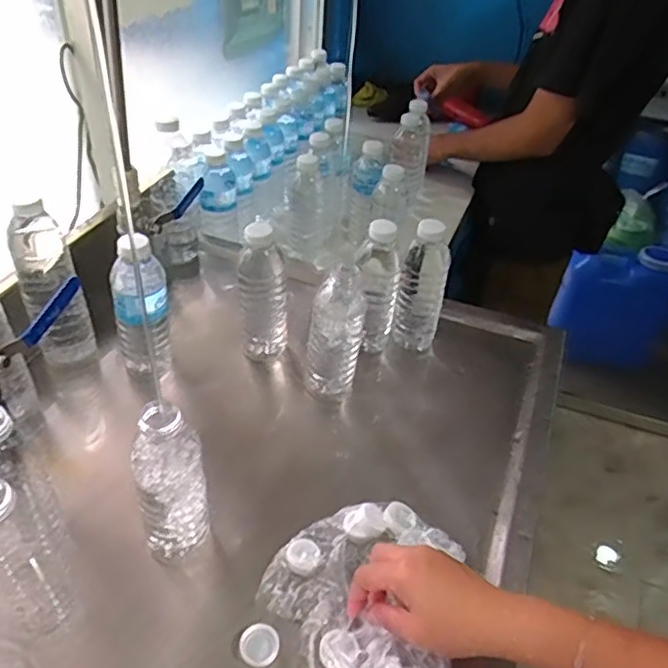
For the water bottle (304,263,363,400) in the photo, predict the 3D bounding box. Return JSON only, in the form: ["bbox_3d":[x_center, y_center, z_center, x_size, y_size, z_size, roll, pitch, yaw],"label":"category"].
[{"bbox_3d":[0.000,-0.003,0.698,0.060,0.178,0.055,4,40,0],"label":"water bottle"}]

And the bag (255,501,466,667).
[{"bbox_3d":[0.036,0.229,0.536,0.174,0.033,0.181,-15,44,-21],"label":"bag"}]

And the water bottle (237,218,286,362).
[{"bbox_3d":[-0.081,-0.043,0.733,0.057,0.191,0.051,0,40,-4],"label":"water bottle"}]

